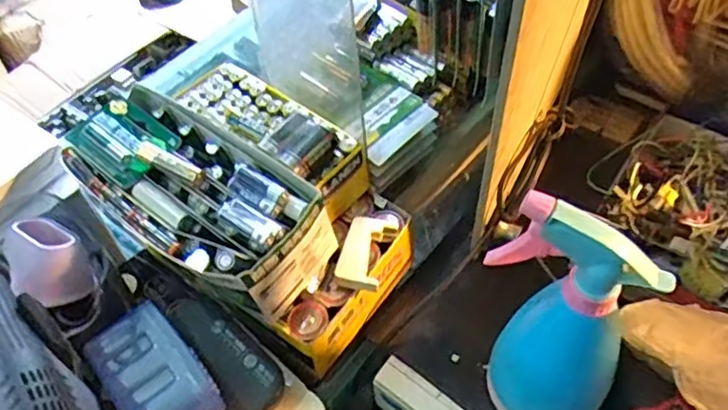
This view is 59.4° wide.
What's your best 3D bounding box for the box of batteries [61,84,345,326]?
[{"bbox_3d":[-0.123,-0.002,0.455,0.185,0.072,0.088,30,61,22],"label":"box of batteries"}]

